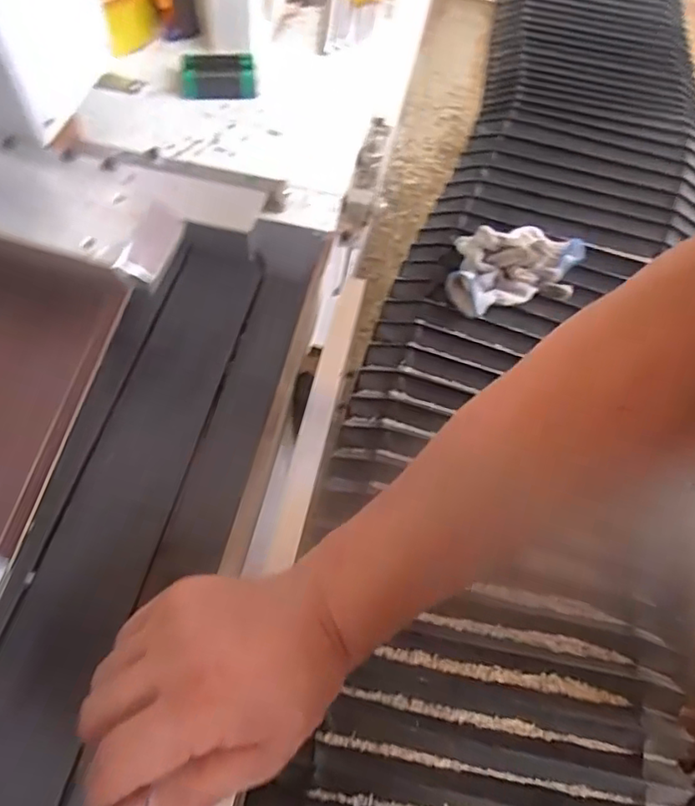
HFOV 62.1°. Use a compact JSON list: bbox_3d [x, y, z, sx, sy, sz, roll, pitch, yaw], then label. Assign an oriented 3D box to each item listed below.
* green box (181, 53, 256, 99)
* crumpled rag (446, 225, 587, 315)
[{"bbox_3d":[-0.136,-0.342,0.603,0.074,0.023,0.045,-5,60,-8],"label":"green box"},{"bbox_3d":[0.211,-0.166,0.700,0.175,0.055,0.142,5,60,1],"label":"crumpled rag"}]

